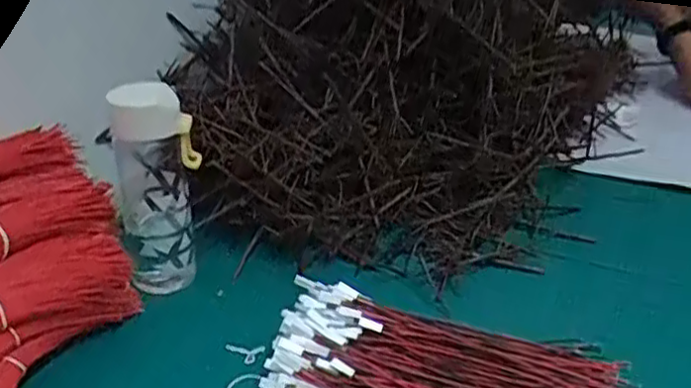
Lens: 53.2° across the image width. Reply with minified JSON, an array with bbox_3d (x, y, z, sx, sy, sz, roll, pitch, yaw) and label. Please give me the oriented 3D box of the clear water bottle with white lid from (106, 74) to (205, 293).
[{"bbox_3d":[-0.166,-0.004,0.611,0.065,0.186,0.075,-9,31,-20],"label":"clear water bottle with white lid"}]

